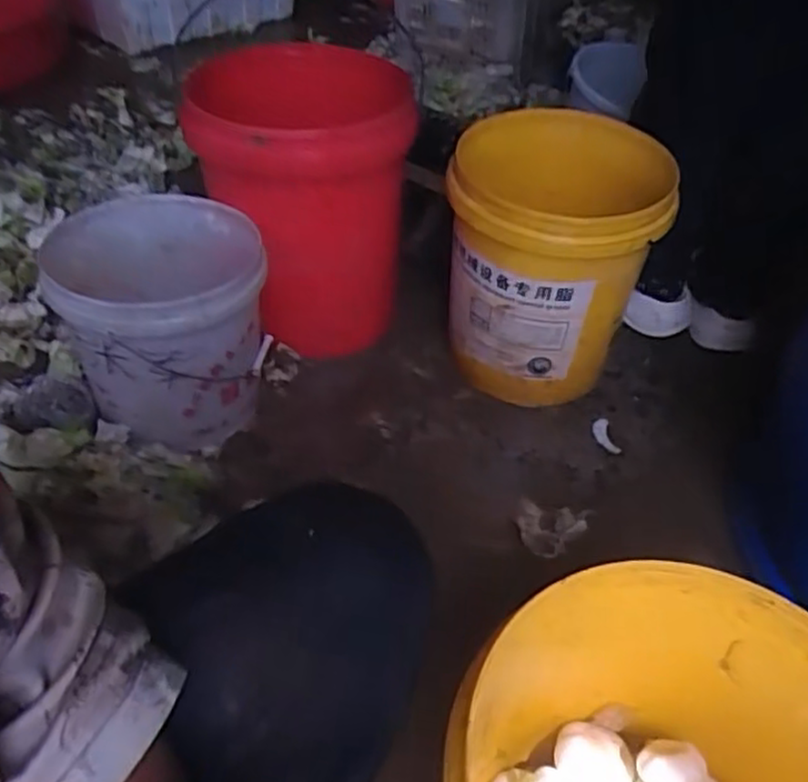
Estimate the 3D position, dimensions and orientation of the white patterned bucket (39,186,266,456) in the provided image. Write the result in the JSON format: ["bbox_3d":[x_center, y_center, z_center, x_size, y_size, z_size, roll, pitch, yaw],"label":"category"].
[{"bbox_3d":[-0.313,-0.101,0.956,0.247,0.239,0.277,-9,45,-12],"label":"white patterned bucket"}]

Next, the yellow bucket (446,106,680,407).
[{"bbox_3d":[0.202,-0.178,1.047,0.267,0.341,0.292,1,44,-1],"label":"yellow bucket"}]

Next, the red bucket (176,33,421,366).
[{"bbox_3d":[-0.137,-0.286,1.096,0.278,0.397,0.363,5,44,2],"label":"red bucket"}]

